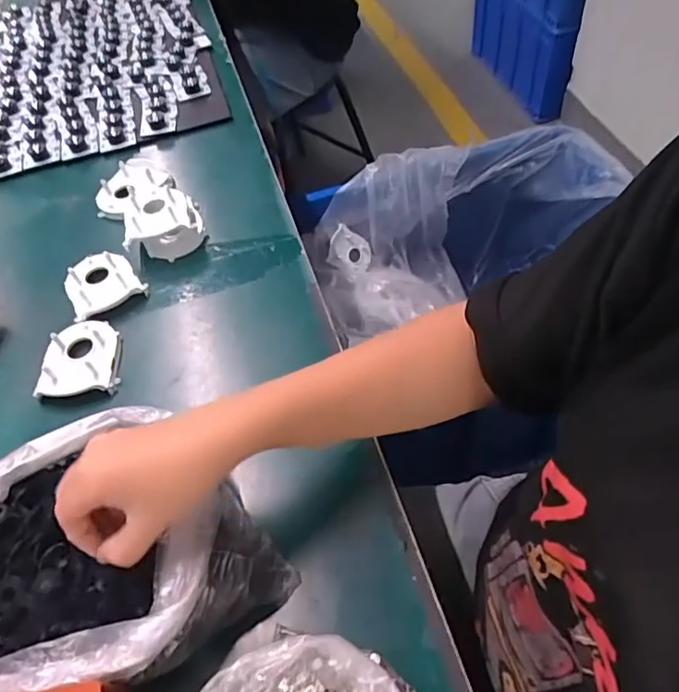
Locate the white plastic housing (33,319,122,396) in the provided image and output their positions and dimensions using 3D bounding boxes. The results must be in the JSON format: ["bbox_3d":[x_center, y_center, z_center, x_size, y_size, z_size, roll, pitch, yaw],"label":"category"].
[{"bbox_3d":[-0.229,0.010,0.510,0.061,0.024,0.076,-9,54,0],"label":"white plastic housing"}]

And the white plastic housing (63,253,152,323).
[{"bbox_3d":[-0.235,-0.062,0.565,0.067,0.021,0.069,-32,57,-16],"label":"white plastic housing"}]

